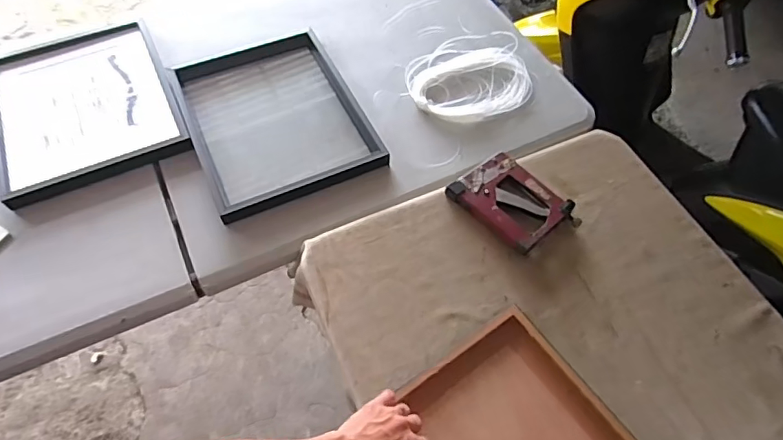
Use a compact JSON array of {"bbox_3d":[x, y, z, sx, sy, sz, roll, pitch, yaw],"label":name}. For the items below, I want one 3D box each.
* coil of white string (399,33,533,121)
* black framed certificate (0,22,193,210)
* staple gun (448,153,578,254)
[{"bbox_3d":[0.147,-0.289,1.000,0.237,0.031,0.237,1,59,-2],"label":"coil of white string"},{"bbox_3d":[-0.565,-0.218,0.935,0.294,0.025,0.377,-22,61,-15],"label":"black framed certificate"},{"bbox_3d":[0.194,-0.028,0.810,0.125,0.026,0.175,-35,66,-21],"label":"staple gun"}]

